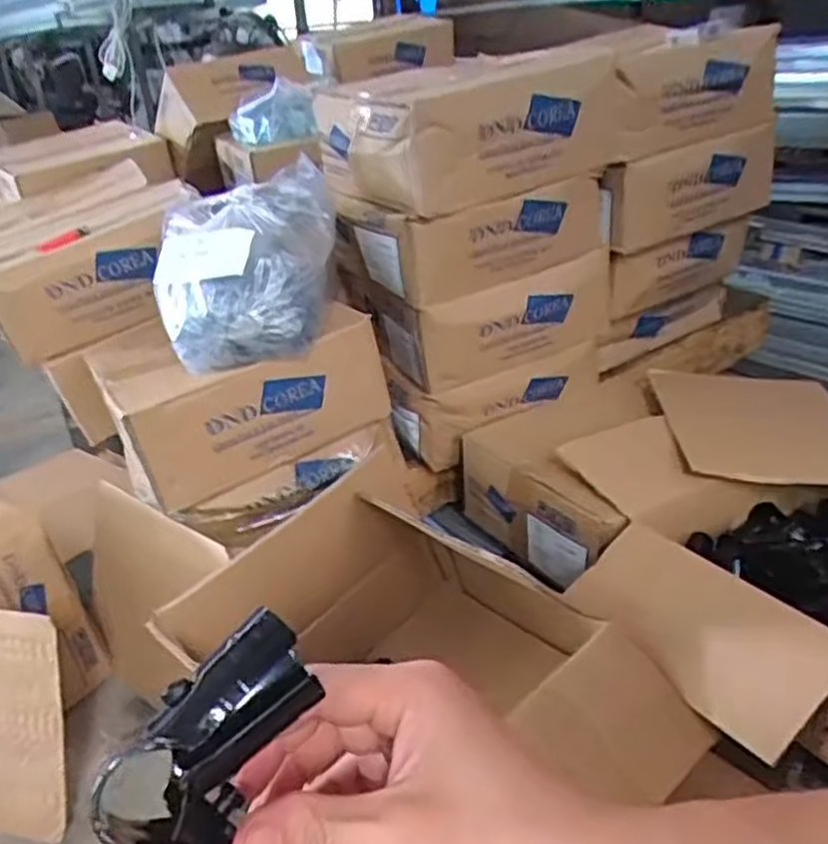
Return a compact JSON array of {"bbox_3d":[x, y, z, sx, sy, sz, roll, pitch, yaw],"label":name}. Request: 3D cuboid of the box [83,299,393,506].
[{"bbox_3d":[-0.245,-0.060,1.035,0.325,0.155,0.290,-20,31,-23],"label":"box"}]

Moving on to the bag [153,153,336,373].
[{"bbox_3d":[-0.199,-0.191,0.929,0.219,0.159,0.221,-11,28,-8],"label":"bag"}]

